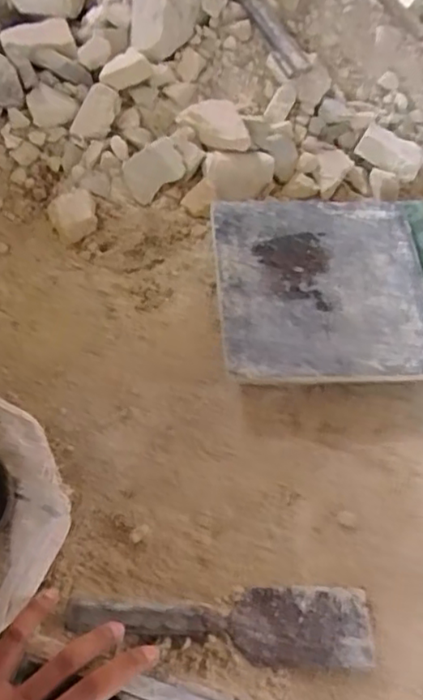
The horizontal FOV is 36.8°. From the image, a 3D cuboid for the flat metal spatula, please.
[{"bbox_3d":[0.013,0.240,0.560,0.265,0.032,0.070,2,54,-3],"label":"flat metal spatula"}]

